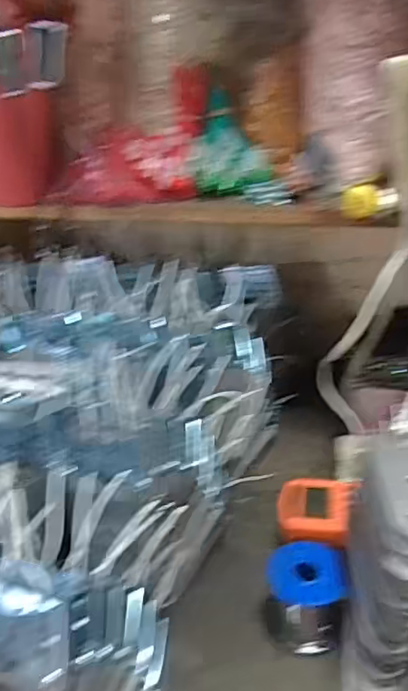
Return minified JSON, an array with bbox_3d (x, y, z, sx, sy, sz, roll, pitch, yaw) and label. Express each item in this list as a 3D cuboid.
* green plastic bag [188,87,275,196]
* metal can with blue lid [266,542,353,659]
[{"bbox_3d":[0.030,-0.211,0.588,0.068,0.090,0.069,11,30,26],"label":"green plastic bag"},{"bbox_3d":[0.087,0.212,0.475,0.066,0.066,0.057,2,27,10],"label":"metal can with blue lid"}]

